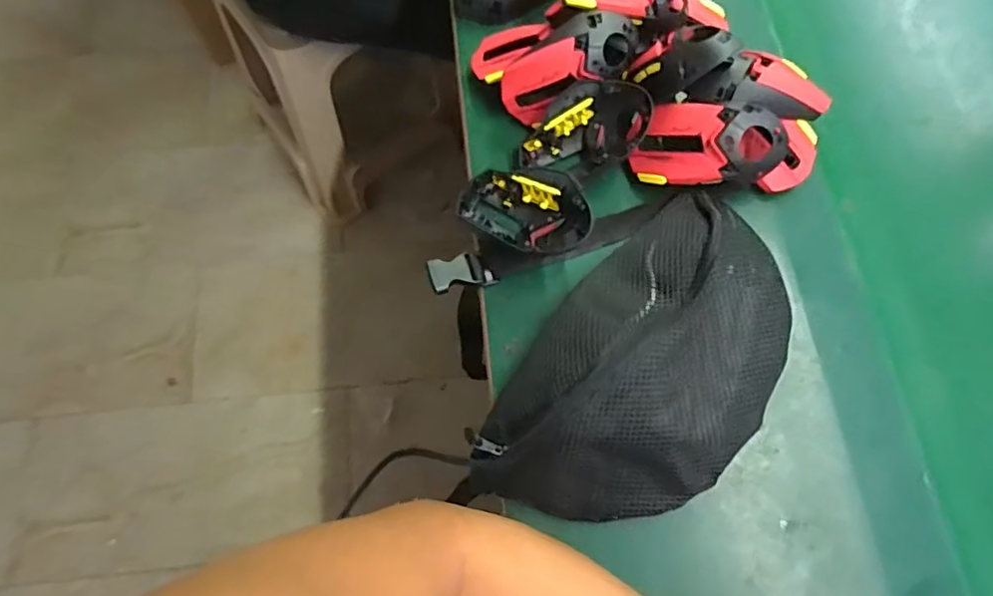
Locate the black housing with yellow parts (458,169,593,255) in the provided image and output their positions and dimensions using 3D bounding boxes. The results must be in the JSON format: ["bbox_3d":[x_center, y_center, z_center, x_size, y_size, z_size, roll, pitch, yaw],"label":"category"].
[{"bbox_3d":[0.022,-0.074,0.494,0.106,0.046,0.067,8,71,4],"label":"black housing with yellow parts"}]

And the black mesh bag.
[{"bbox_3d":[0.115,0.045,0.424,0.152,0.071,0.279,35,75,12],"label":"black mesh bag"}]

